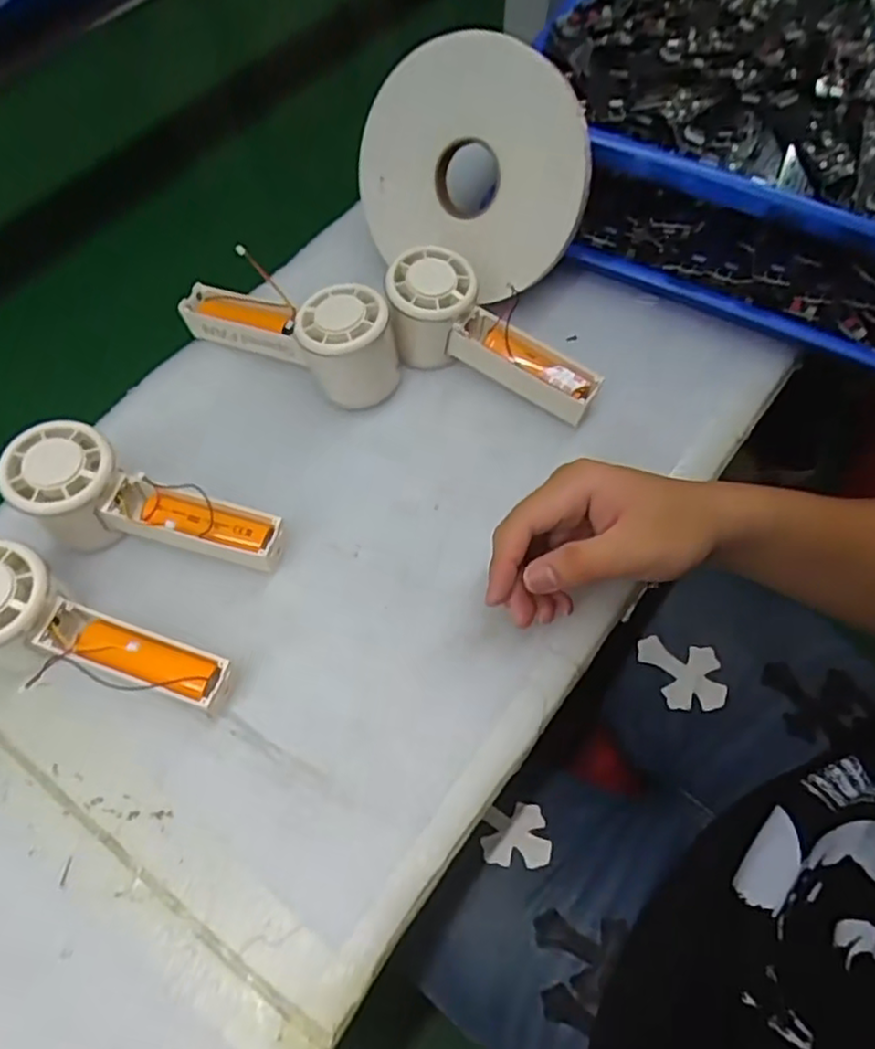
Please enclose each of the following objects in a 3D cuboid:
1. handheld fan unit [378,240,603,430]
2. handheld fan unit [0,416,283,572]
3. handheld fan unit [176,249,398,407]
[{"bbox_3d":[0.031,-0.117,0.441,0.152,0.053,0.058,31,67,-1],"label":"handheld fan unit"},{"bbox_3d":[-0.166,-0.008,0.388,0.154,0.047,0.059,19,64,-8],"label":"handheld fan unit"},{"bbox_3d":[-0.097,-0.133,0.440,0.153,0.058,0.056,29,67,13],"label":"handheld fan unit"}]

